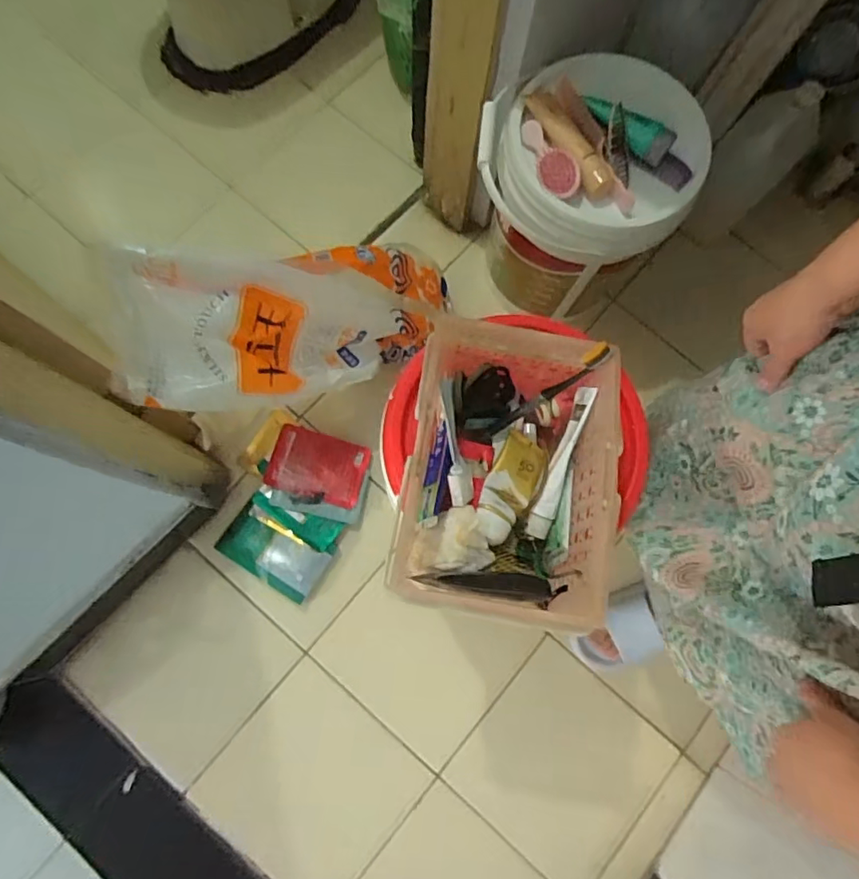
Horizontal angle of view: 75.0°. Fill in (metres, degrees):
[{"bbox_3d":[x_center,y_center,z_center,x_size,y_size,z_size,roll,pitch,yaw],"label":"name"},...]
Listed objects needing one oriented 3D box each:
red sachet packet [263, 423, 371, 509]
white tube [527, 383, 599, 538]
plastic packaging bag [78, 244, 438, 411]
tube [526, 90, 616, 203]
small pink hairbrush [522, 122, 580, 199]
[{"bbox_3d":[-0.201,0.047,1.022,0.168,0.016,0.120,19,70,-13],"label":"red sachet packet"},{"bbox_3d":[0.133,0.023,0.563,0.022,0.030,0.157,20,88,14],"label":"white tube"},{"bbox_3d":[-0.167,-0.196,0.889,0.603,0.198,0.174,-15,54,-34],"label":"plastic packaging bag"},{"bbox_3d":[0.205,-0.432,0.809,0.048,0.031,0.188,-29,80,-16],"label":"tube"},{"bbox_3d":[0.170,-0.403,0.811,0.052,0.040,0.136,-19,70,-10],"label":"small pink hairbrush"}]

